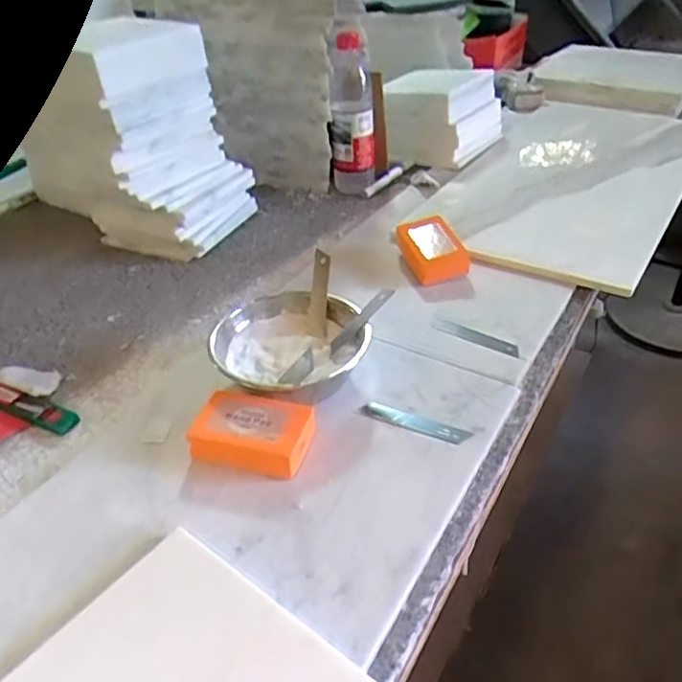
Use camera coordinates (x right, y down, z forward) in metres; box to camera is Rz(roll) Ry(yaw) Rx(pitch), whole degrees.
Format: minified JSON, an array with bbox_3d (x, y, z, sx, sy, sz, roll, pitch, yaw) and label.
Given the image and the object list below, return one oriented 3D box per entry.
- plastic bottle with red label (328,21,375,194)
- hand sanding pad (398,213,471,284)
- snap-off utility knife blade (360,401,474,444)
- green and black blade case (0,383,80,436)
[{"bbox_3d":[0.017,-0.361,0.988,0.070,0.223,0.066,-1,36,4],"label":"plastic bottle with red label"},{"bbox_3d":[0.115,-0.120,0.782,0.069,0.043,0.109,-10,36,-8],"label":"hand sanding pad"},{"bbox_3d":[0.065,0.073,0.560,0.101,0.004,0.021,15,40,25],"label":"snap-off utility knife blade"},{"bbox_3d":[-0.309,0.062,0.604,0.127,0.014,0.025,15,40,24],"label":"green and black blade case"}]

